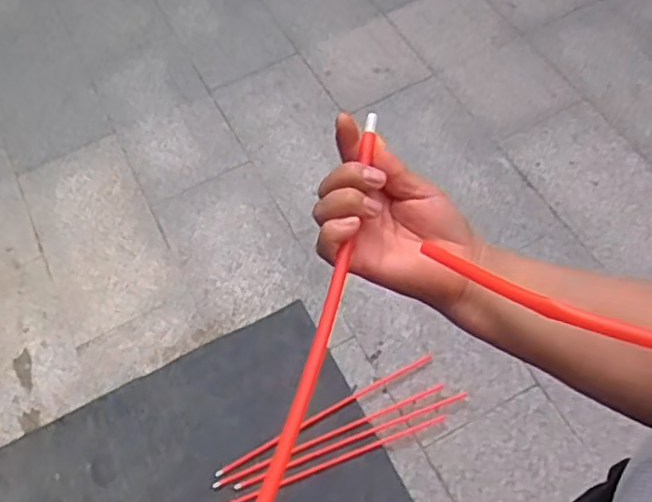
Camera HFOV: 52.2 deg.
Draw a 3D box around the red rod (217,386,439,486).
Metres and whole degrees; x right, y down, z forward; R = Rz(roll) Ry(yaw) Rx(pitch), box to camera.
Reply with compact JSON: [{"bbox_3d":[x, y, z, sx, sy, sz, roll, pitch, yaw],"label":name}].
[{"bbox_3d":[0.014,0.392,1.430,0.529,0.017,0.017,-23,60,-7],"label":"red rod"}]

